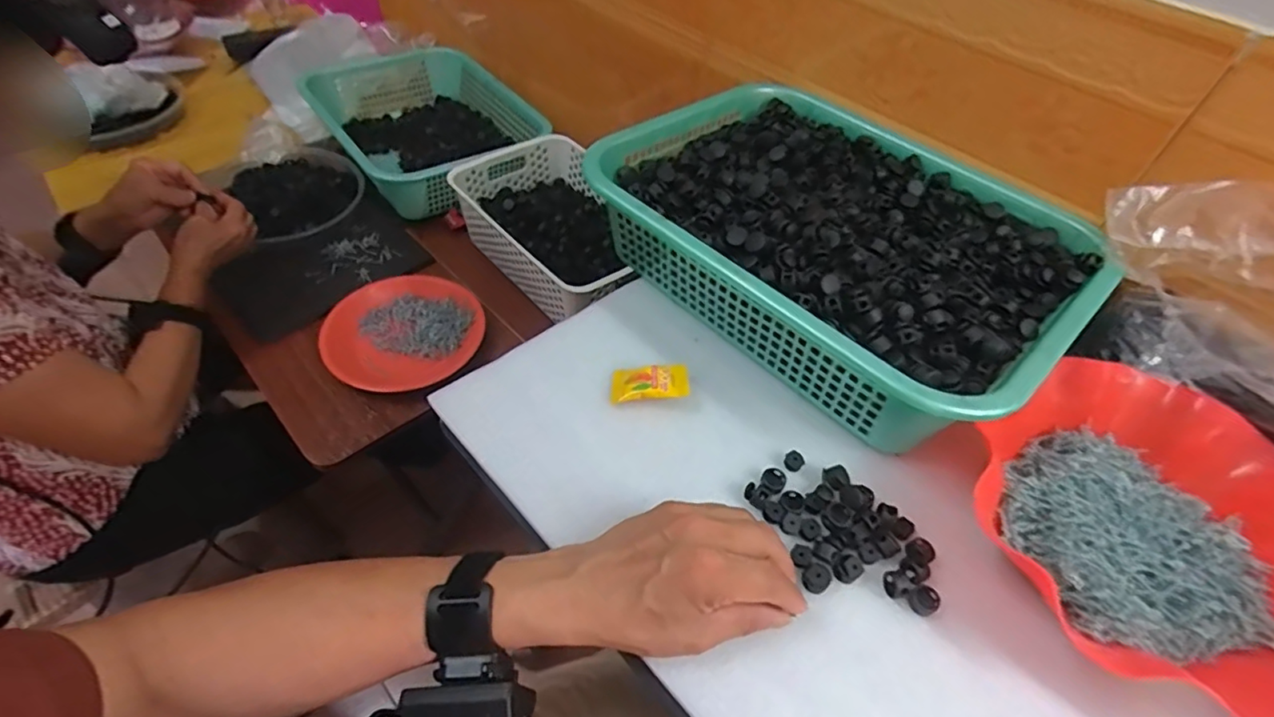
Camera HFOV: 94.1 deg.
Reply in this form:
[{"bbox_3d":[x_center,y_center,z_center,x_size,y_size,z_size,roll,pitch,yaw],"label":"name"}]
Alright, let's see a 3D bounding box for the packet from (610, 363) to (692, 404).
[{"bbox_3d":[0.009,0.019,0.461,0.060,0.014,0.027,0,50,-4],"label":"packet"}]

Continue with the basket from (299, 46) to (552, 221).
[{"bbox_3d":[-0.356,-0.410,1.037,0.338,0.132,0.444,-34,60,-27],"label":"basket"}]

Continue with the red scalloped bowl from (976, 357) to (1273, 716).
[{"bbox_3d":[0.330,0.101,0.377,0.210,0.049,0.214,-15,56,-9],"label":"red scalloped bowl"}]

